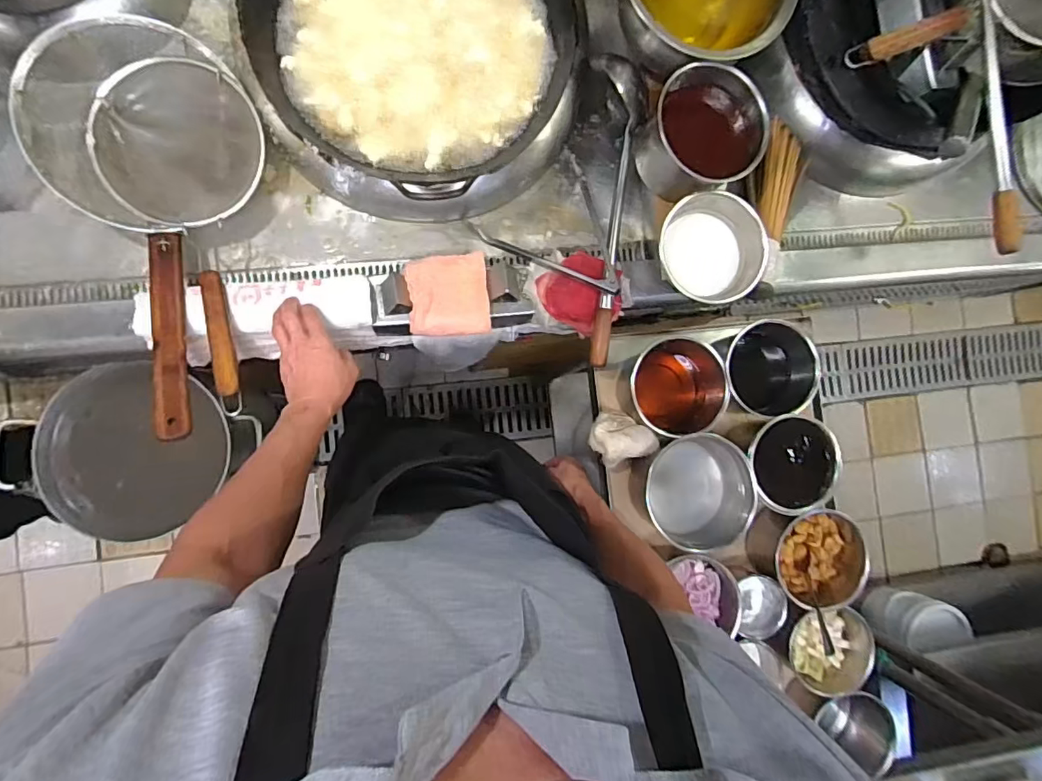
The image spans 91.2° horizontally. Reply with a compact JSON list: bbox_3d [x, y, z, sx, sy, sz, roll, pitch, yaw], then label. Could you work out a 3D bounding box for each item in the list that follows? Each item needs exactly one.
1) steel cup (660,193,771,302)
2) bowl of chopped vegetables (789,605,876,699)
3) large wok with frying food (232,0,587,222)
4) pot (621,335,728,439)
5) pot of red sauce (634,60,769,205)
[{"bbox_3d":[0.290,-0.218,0.819,0.164,0.104,0.144,42,84,-5],"label":"steel cup"},{"bbox_3d":[0.484,0.411,0.808,0.128,0.064,0.123,0,88,-8],"label":"bowl of chopped vegetables"},{"bbox_3d":[-0.154,-0.512,0.768,0.480,0.167,0.456,25,85,-6],"label":"large wok with frying food"},{"bbox_3d":[0.240,-0.001,0.822,0.148,0.107,0.140,0,88,-8],"label":"pot"},{"bbox_3d":[0.275,-0.386,0.795,0.166,0.125,0.147,20,86,-7],"label":"pot of red sauce"}]

